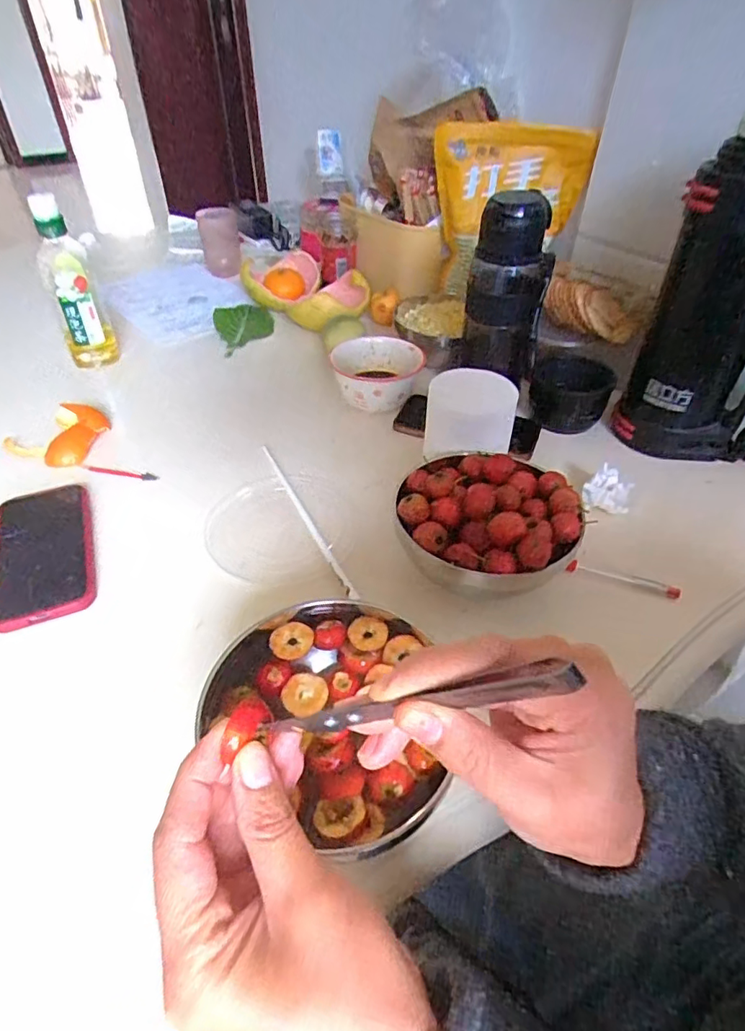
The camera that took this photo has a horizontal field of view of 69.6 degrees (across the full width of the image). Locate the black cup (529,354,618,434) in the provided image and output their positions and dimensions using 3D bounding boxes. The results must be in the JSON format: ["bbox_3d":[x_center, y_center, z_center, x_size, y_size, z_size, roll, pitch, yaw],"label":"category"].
[{"bbox_3d":[0.239,-0.147,0.652,0.091,0.067,0.072,19,46,19],"label":"black cup"}]

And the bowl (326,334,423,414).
[{"bbox_3d":[0.000,-0.177,0.671,0.103,0.056,0.102,0,43,0],"label":"bowl"}]

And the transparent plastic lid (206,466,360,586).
[{"bbox_3d":[-0.086,0.008,0.518,0.134,0.018,0.151,5,43,5],"label":"transparent plastic lid"}]

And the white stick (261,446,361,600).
[{"bbox_3d":[-0.069,-0.004,0.522,0.010,0.009,0.245,-19,46,-20],"label":"white stick"}]

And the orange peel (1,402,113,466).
[{"bbox_3d":[-0.341,-0.089,0.597,0.075,0.032,0.100,30,50,28],"label":"orange peel"}]

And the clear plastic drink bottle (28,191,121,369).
[{"bbox_3d":[-0.383,-0.287,0.687,0.061,0.204,0.051,-24,48,-24],"label":"clear plastic drink bottle"}]

